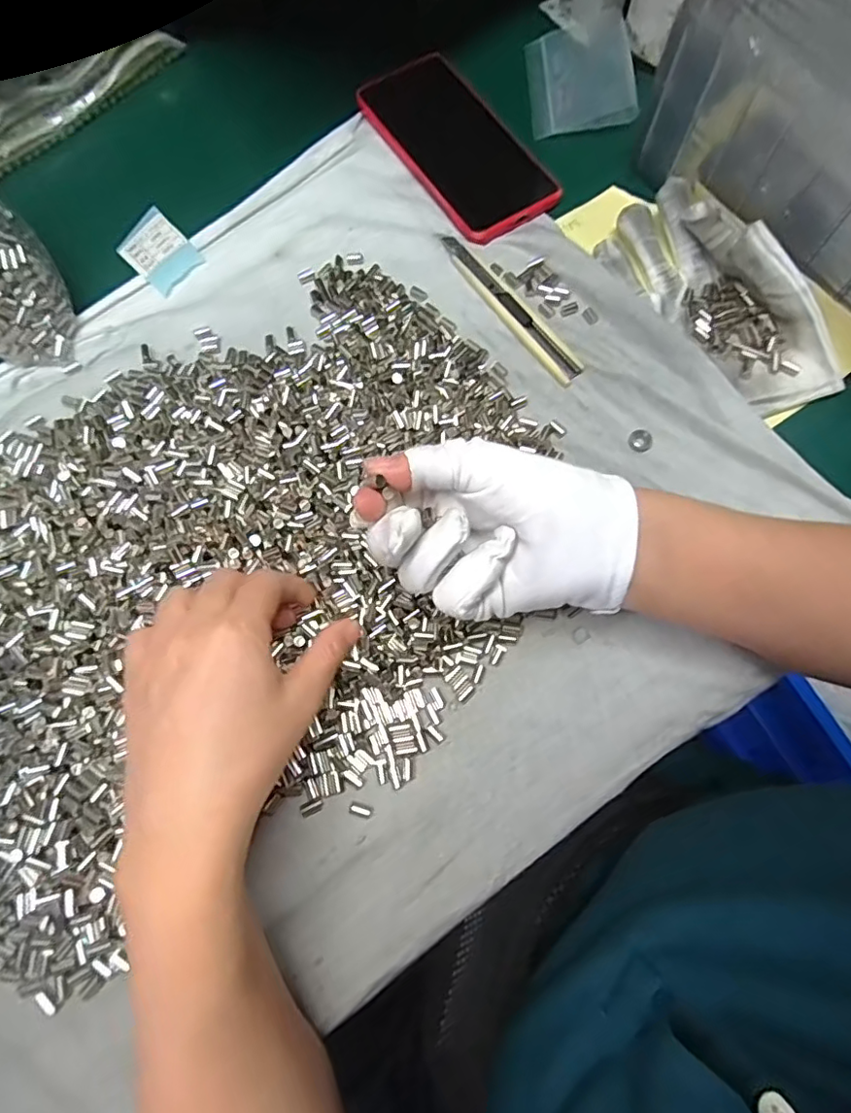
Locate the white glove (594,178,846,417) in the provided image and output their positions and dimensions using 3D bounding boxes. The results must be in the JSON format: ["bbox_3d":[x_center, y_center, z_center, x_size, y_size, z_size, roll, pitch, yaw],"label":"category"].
[{"bbox_3d":[0.188,-0.167,0.356,0.071,0.039,0.173,-33,78,-9],"label":"white glove"}]

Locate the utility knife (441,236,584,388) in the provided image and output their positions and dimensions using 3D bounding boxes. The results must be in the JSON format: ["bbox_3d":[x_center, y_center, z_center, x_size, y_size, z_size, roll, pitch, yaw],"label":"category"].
[{"bbox_3d":[0.054,-0.167,0.375,0.018,0.004,0.136,-36,78,-9],"label":"utility knife"}]

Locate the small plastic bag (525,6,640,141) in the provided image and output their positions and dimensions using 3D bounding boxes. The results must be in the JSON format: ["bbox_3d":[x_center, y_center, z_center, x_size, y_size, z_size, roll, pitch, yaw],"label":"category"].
[{"bbox_3d":[0.116,-0.359,0.424,0.073,0.012,0.102,-6,77,17],"label":"small plastic bag"}]

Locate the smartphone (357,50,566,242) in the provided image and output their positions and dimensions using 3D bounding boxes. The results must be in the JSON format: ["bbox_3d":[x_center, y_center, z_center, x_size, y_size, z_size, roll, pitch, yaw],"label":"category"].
[{"bbox_3d":[0.023,-0.299,0.407,0.075,0.008,0.161,-33,78,-9],"label":"smartphone"}]

